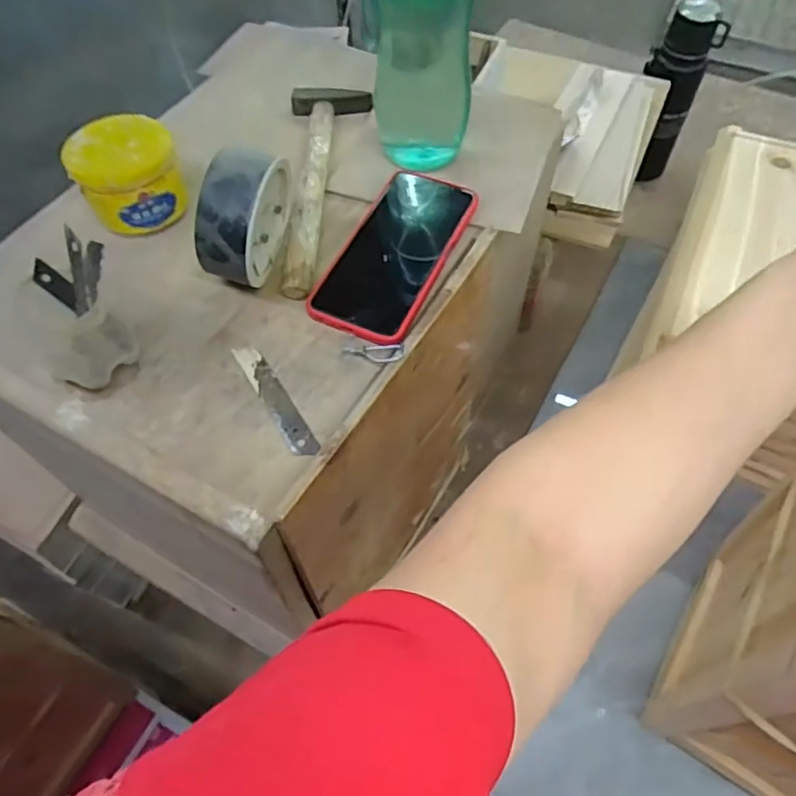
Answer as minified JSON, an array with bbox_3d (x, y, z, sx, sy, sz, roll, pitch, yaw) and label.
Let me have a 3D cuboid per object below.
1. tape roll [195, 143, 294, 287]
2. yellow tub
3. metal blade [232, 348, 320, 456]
[{"bbox_3d":[-0.106,-0.134,0.447,0.040,0.086,0.095,15,60,10],"label":"tape roll"},{"bbox_3d":[-0.215,-0.179,0.494,0.076,0.067,0.071,-1,59,1],"label":"yellow tub"},{"bbox_3d":[-0.085,0.001,0.426,0.018,0.004,0.099,-28,65,-17],"label":"metal blade"}]

